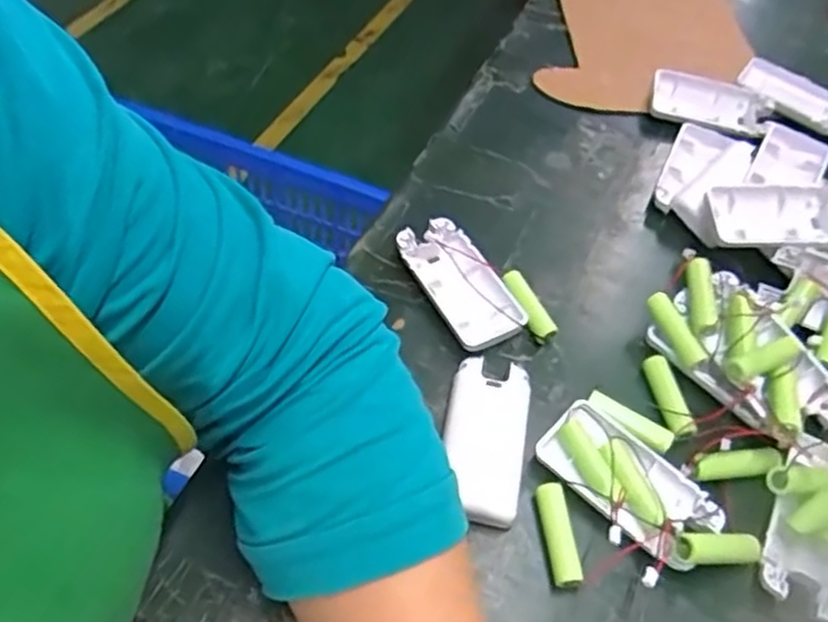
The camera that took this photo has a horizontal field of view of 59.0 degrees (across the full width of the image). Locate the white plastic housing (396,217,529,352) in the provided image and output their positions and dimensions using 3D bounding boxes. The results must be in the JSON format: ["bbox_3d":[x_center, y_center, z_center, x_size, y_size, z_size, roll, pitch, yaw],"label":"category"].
[{"bbox_3d":[0.029,-0.018,0.450,0.045,0.016,0.093,-22,58,-18],"label":"white plastic housing"}]

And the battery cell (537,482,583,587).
[{"bbox_3d":[0.071,0.112,0.367,0.013,0.014,0.049,-4,54,-7],"label":"battery cell"}]

